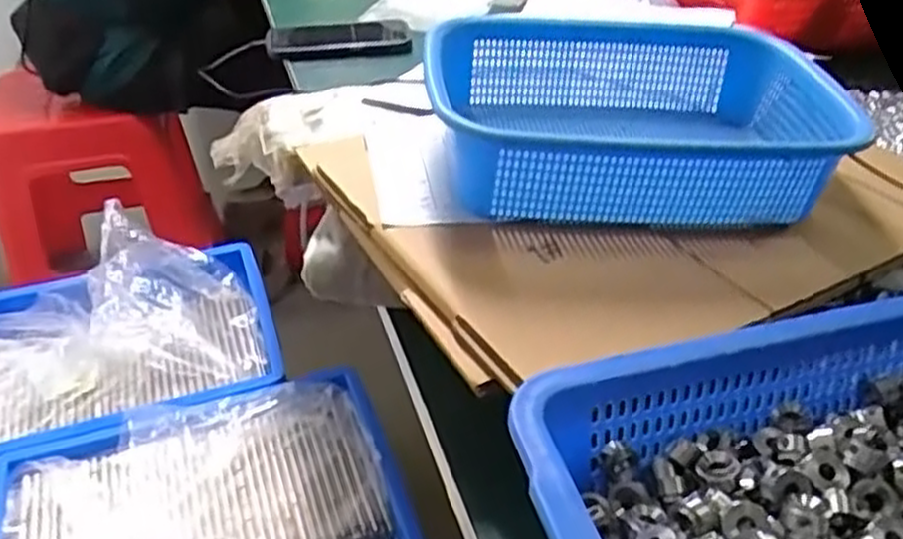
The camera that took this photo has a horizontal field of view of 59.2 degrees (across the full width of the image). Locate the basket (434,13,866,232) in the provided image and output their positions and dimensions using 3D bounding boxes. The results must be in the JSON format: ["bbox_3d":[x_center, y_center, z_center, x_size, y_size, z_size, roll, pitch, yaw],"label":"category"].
[{"bbox_3d":[0.117,-0.104,0.563,0.264,0.080,0.193,0,37,1],"label":"basket"}]

